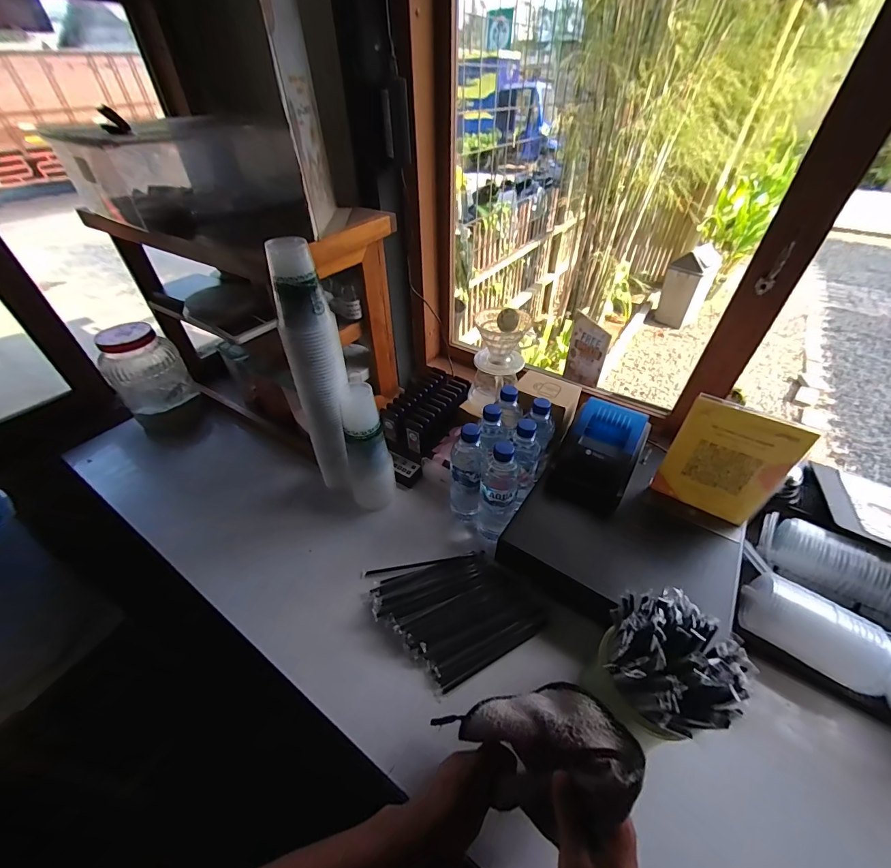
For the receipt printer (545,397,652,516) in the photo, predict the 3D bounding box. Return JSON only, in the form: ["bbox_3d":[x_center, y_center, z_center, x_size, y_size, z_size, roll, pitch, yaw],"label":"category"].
[{"bbox_3d":[0.277,0.039,0.691,0.122,0.133,0.154,23,48,23],"label":"receipt printer"}]

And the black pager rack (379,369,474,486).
[{"bbox_3d":[-0.054,-0.027,0.879,0.136,0.103,0.284,20,46,20],"label":"black pager rack"}]

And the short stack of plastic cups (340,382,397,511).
[{"bbox_3d":[-0.151,0.016,0.712,0.082,0.261,0.101,-14,45,-14],"label":"short stack of plastic cups"}]

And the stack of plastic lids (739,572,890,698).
[{"bbox_3d":[0.538,0.284,0.557,0.149,0.092,0.089,24,48,24],"label":"stack of plastic lids"}]

